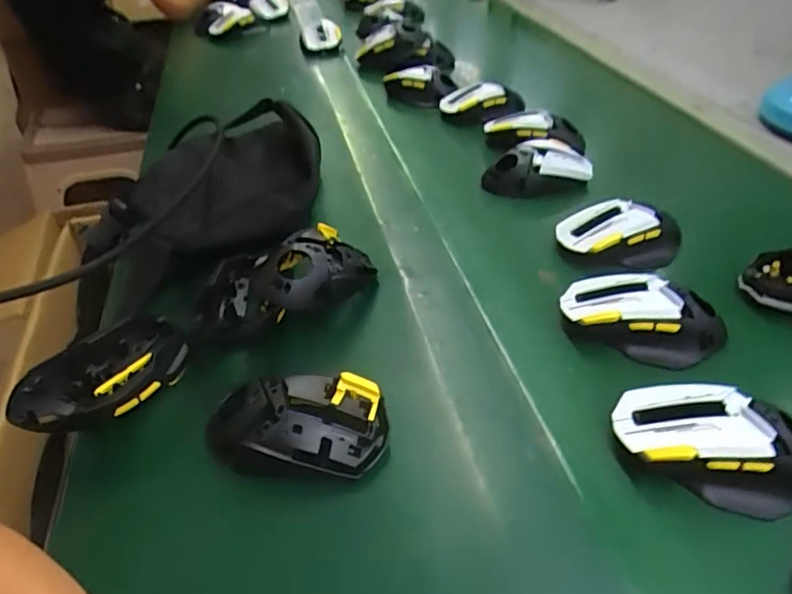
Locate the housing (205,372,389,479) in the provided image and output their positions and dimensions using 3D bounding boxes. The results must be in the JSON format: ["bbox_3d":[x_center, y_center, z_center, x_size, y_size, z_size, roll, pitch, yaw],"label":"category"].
[{"bbox_3d":[-0.063,0.083,0.352,0.114,0.039,0.060,-3,41,1],"label":"housing"}]

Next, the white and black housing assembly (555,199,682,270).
[{"bbox_3d":[0.198,-0.056,0.510,0.099,0.041,0.060,-14,42,-12],"label":"white and black housing assembly"}]

